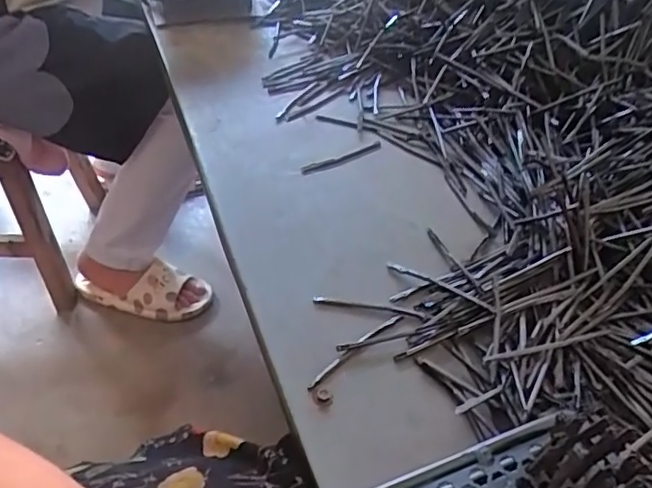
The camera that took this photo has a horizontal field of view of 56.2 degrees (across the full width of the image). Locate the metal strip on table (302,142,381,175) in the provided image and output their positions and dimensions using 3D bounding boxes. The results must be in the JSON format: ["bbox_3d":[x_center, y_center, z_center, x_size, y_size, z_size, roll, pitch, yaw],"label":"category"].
[{"bbox_3d":[0.018,-0.085,0.611,0.102,0.005,0.013,-24,50,-28],"label":"metal strip on table"}]

